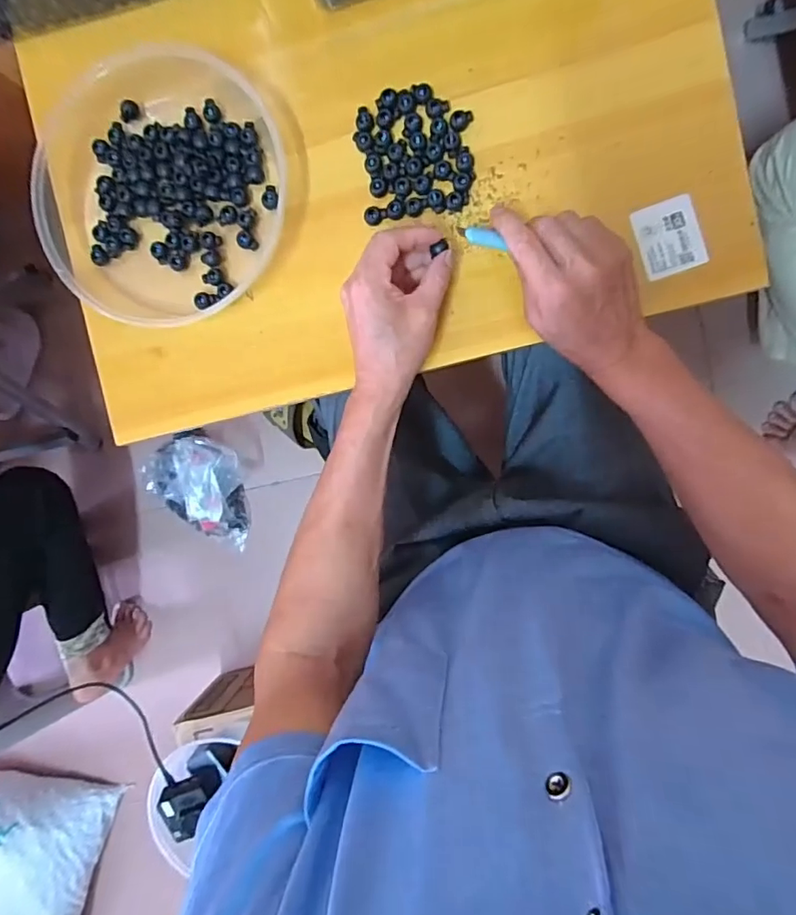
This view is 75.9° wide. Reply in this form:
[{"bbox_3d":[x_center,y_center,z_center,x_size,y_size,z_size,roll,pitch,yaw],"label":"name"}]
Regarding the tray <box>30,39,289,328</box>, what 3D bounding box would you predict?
[{"bbox_3d":[-0.224,-0.242,0.453,0.238,0.049,0.219,1,95,7],"label":"tray"}]

